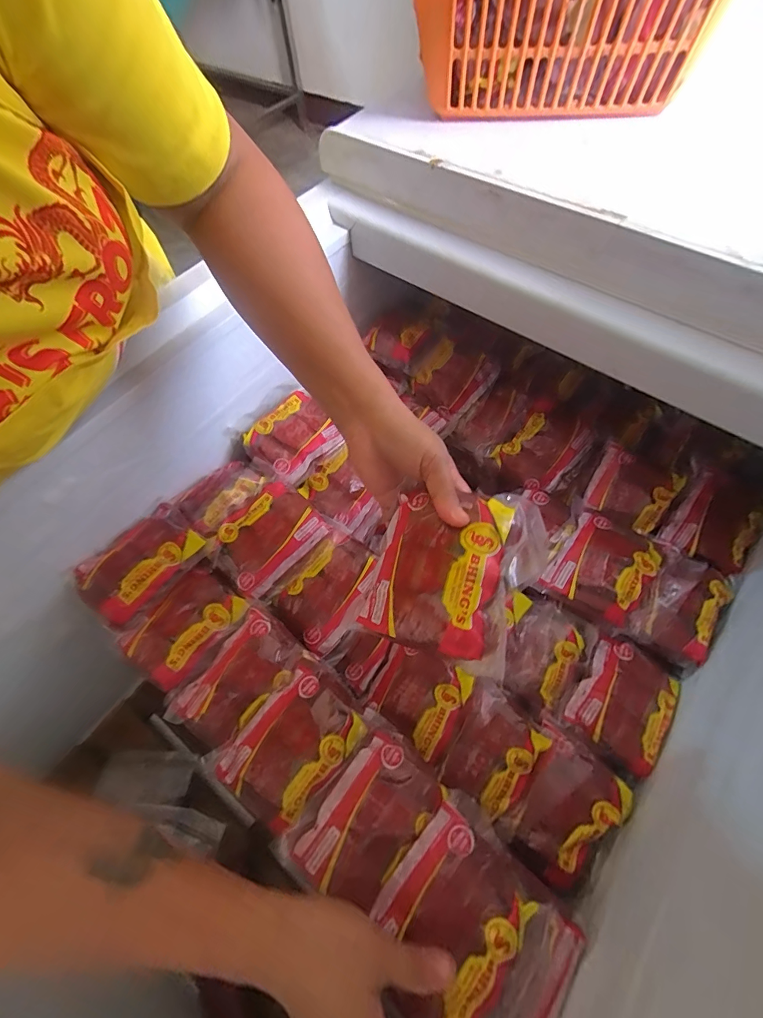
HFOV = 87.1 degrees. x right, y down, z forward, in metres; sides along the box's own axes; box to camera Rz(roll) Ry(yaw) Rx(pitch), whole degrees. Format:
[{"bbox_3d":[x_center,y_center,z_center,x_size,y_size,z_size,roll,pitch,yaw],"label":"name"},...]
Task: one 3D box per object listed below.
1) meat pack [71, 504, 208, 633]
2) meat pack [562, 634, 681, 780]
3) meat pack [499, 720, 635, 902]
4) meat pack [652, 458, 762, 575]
[{"bbox_3d":[-0.283,0.058,0.465,0.101,0.022,0.132,36,69,19],"label":"meat pack"},{"bbox_3d":[0.266,0.208,0.436,0.095,0.019,0.116,36,69,19],"label":"meat pack"},{"bbox_3d":[0.184,0.303,0.401,0.094,0.048,0.120,29,67,16],"label":"meat pack"},{"bbox_3d":[0.424,0.018,0.512,0.105,0.042,0.125,33,68,17],"label":"meat pack"}]

